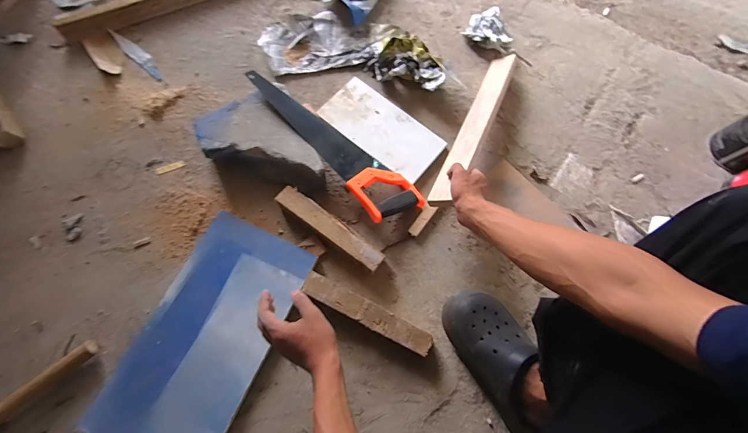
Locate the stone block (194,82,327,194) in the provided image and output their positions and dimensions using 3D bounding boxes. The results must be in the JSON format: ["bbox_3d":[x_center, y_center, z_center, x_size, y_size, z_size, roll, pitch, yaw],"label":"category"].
[{"bbox_3d":[-0.233,-0.134,0.714,0.196,0.076,0.232,-24,76,-9],"label":"stone block"}]

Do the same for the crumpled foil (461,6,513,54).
[{"bbox_3d":[0.293,-0.463,0.859,0.121,0.051,0.097,40,76,9],"label":"crumpled foil"}]

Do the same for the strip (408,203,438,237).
[{"bbox_3d":[0.099,0.007,0.710,0.026,0.006,0.074,34,81,14],"label":"strip"}]

